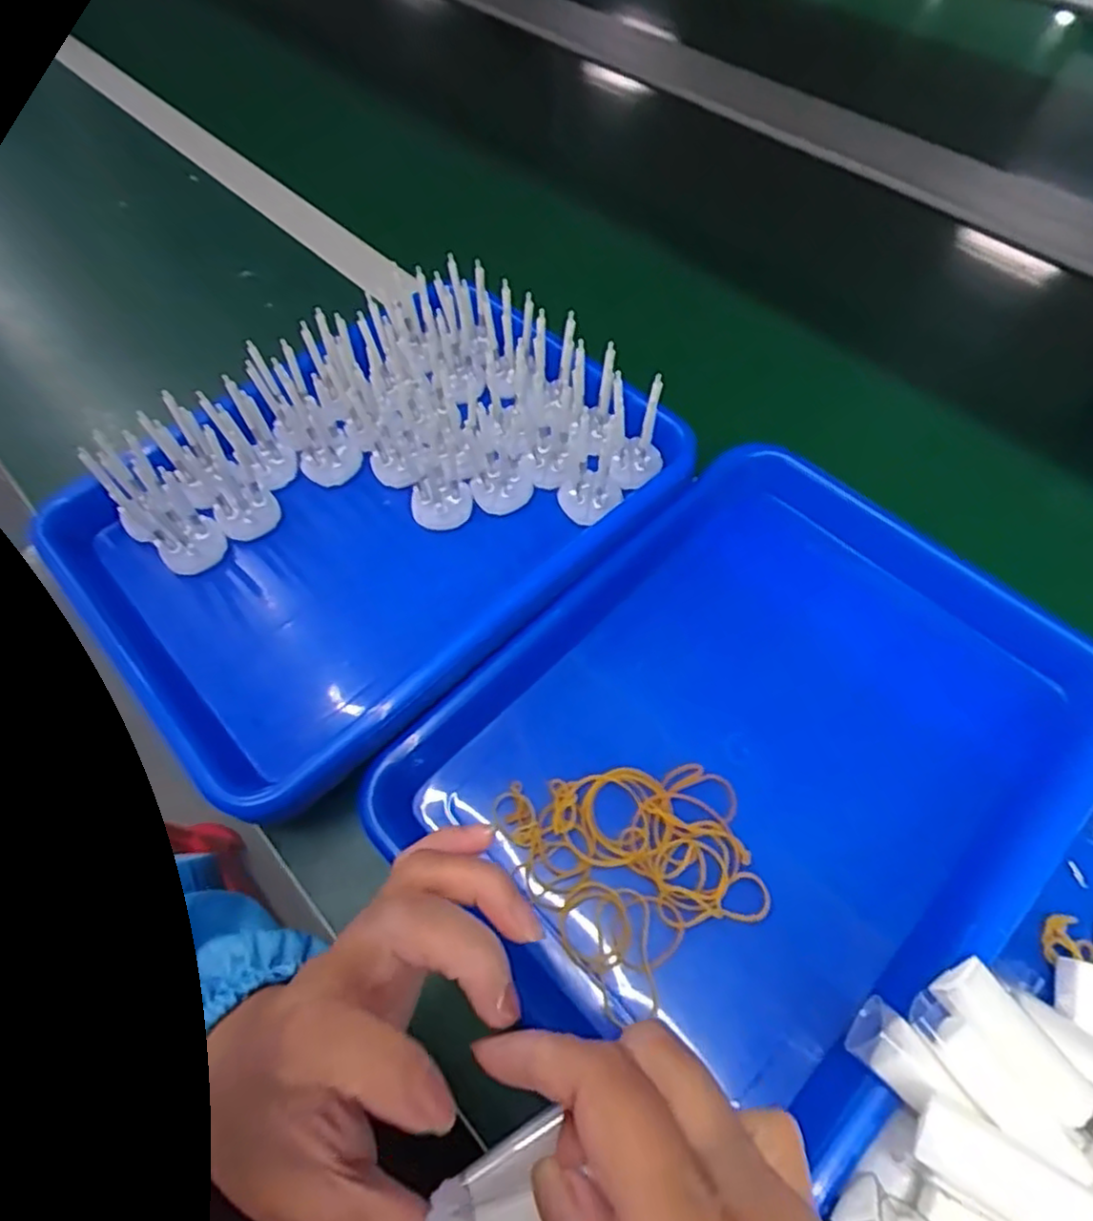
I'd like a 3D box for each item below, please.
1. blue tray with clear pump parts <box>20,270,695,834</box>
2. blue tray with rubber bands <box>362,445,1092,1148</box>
[{"bbox_3d":[-0.102,-0.065,0.397,0.326,0.078,0.238,-39,66,-18],"label":"blue tray with clear pump parts"},{"bbox_3d":[0.105,0.068,0.353,0.320,0.053,0.234,-40,66,-19],"label":"blue tray with rubber bands"}]

